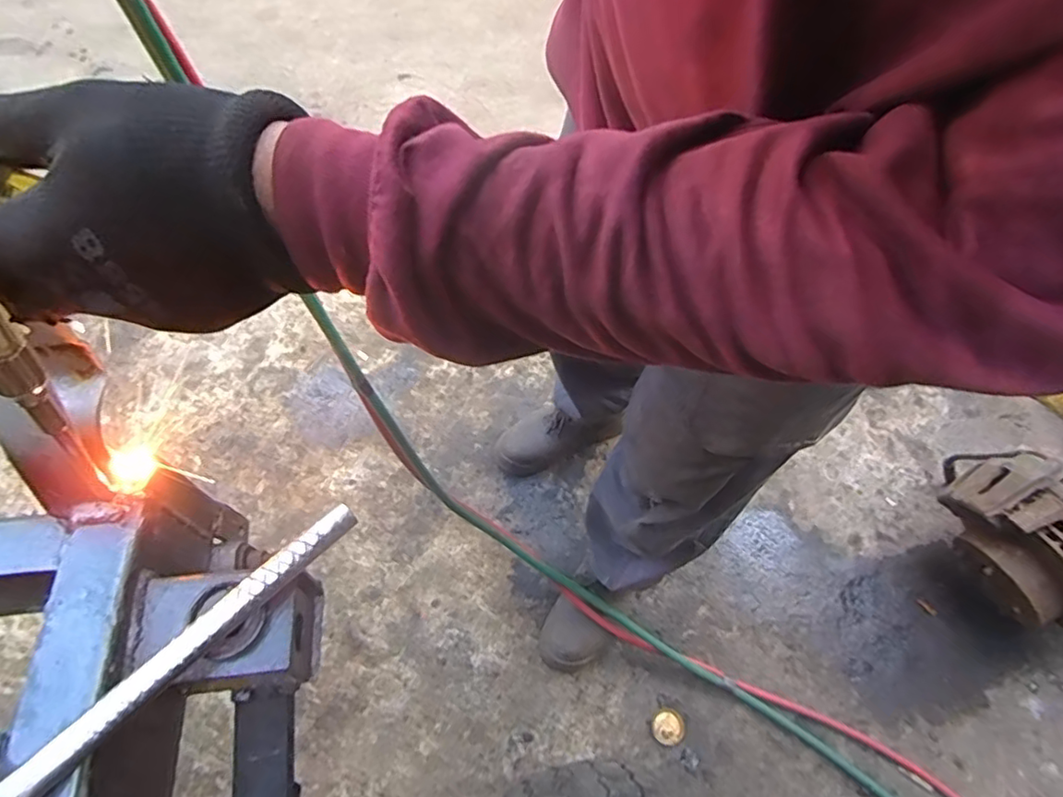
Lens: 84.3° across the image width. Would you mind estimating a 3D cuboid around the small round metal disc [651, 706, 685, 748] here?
[{"bbox_3d":[0.230,0.555,0.991,0.054,0.008,0.057,1,60,-3],"label":"small round metal disc"}]

